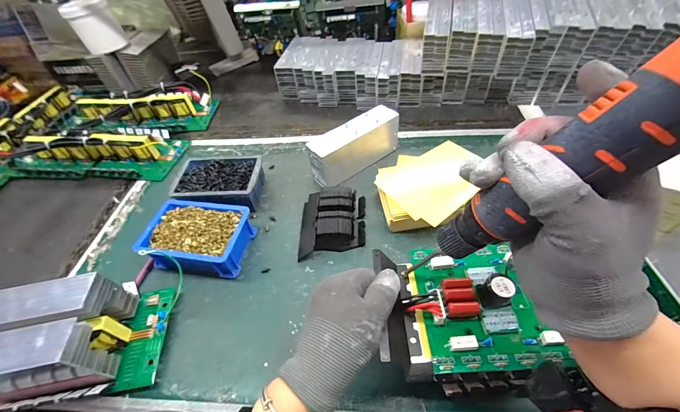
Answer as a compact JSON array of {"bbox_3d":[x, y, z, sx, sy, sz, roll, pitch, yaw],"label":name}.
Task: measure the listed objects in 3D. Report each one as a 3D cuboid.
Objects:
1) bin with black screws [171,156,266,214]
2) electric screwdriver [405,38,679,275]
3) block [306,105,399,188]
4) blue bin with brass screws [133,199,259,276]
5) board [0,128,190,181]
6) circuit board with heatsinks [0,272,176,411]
[{"bbox_3d":[-0.210,-0.035,0.545,0.148,0.050,0.105,-1,51,6],"label":"bin with black screws"},{"bbox_3d":[0.124,-0.020,0.166,0.031,0.224,0.034,28,55,-4],"label":"electric screwdriver"},{"bbox_3d":[0.025,-0.109,0.556,0.172,0.078,0.053,-33,55,-19],"label":"block"},{"bbox_3d":[-0.215,0.052,0.472,0.154,0.056,0.110,4,51,10],"label":"blue bin with brass screws"},{"bbox_3d":[-0.539,-0.125,0.653,0.410,0.058,0.133,1,51,7],"label":"board"},{"bbox_3d":[-0.333,0.159,0.367,0.209,0.104,0.121,-11,51,-3],"label":"circuit board with heatsinks"}]

